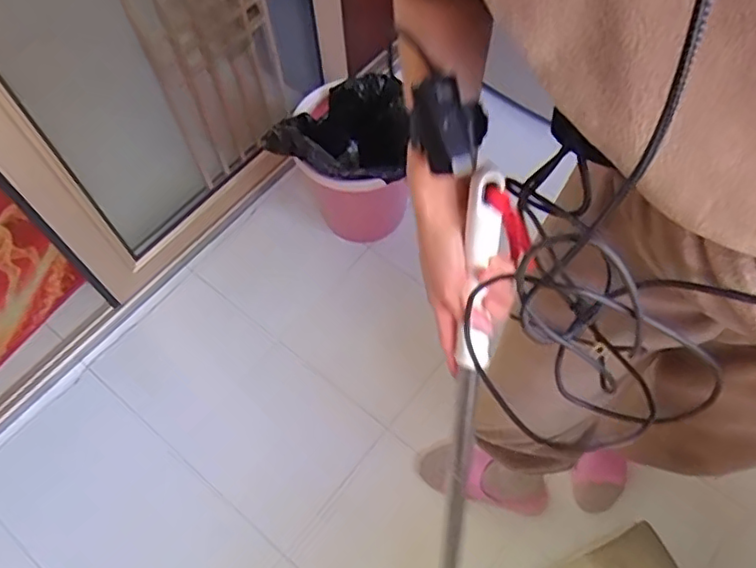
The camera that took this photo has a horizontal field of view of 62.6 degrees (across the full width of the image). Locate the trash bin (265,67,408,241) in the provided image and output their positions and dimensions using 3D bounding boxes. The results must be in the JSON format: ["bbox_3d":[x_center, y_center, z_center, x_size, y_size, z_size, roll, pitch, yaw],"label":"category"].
[{"bbox_3d":[-0.056,-0.267,1.321,0.246,0.307,0.262,12,62,10],"label":"trash bin"}]

